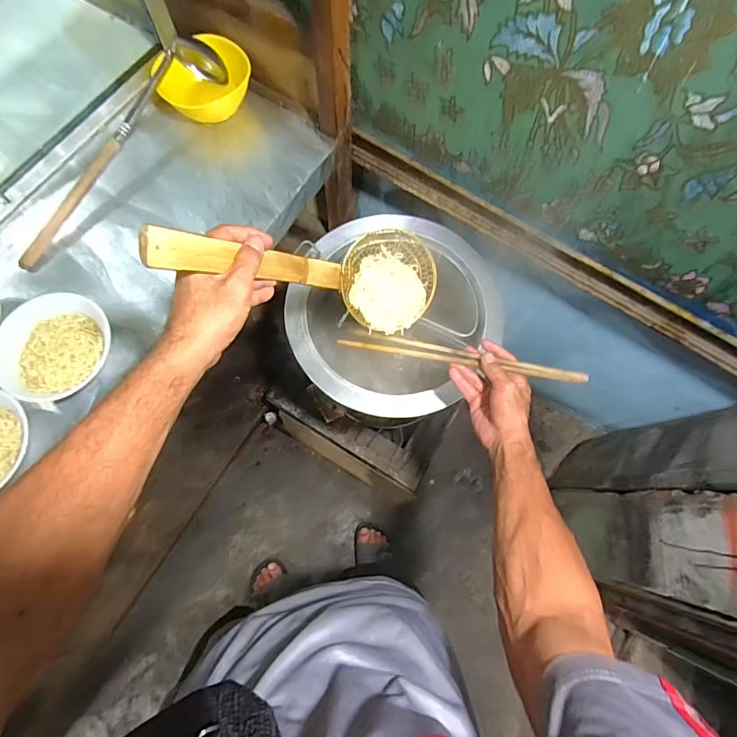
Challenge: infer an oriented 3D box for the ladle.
[{"bbox_3d":[-0.430,-0.375,0.724,0.085,0.068,0.483,36,75,9],"label":"ladle"}]

